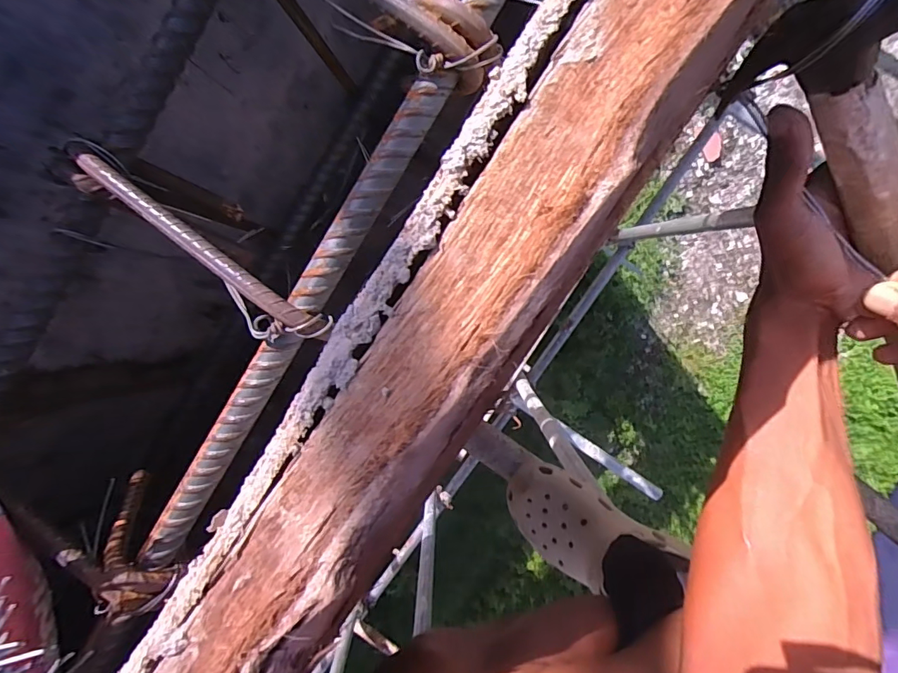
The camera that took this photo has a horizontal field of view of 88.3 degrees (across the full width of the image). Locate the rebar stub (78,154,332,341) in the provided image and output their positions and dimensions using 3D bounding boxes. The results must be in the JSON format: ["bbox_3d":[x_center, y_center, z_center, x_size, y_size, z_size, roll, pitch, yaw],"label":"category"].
[{"bbox_3d":[-0.117,-0.041,0.218,0.143,0.016,0.010,36,98,4],"label":"rebar stub"}]

